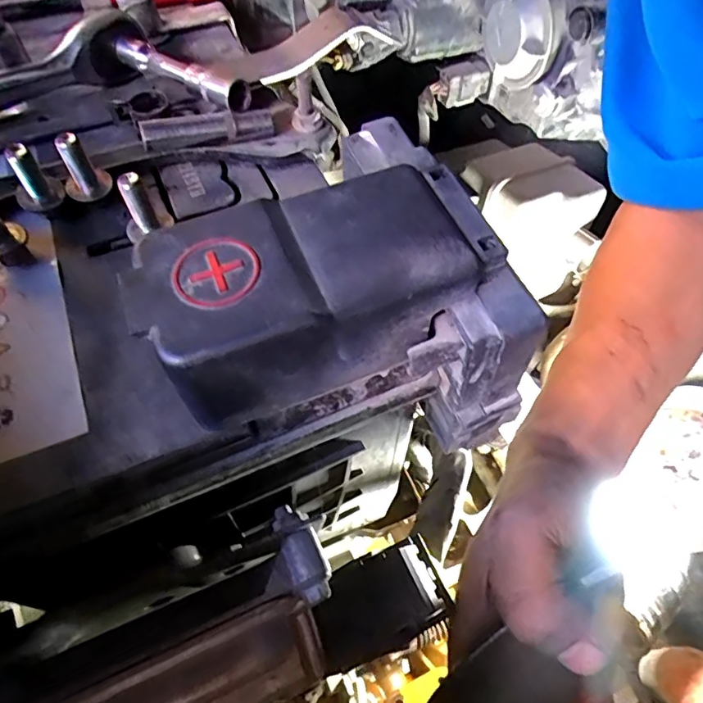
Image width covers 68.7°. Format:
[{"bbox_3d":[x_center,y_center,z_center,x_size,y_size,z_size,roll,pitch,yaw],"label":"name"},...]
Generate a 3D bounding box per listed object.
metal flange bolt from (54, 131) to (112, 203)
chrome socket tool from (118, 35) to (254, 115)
[{"bbox_3d":[-0.096,-0.066,0.181,0.015,0.023,0.010,-29,62,-17],"label":"metal flange bolt"},{"bbox_3d":[-0.073,-0.120,0.218,0.067,0.012,0.012,32,63,19],"label":"chrome socket tool"}]

